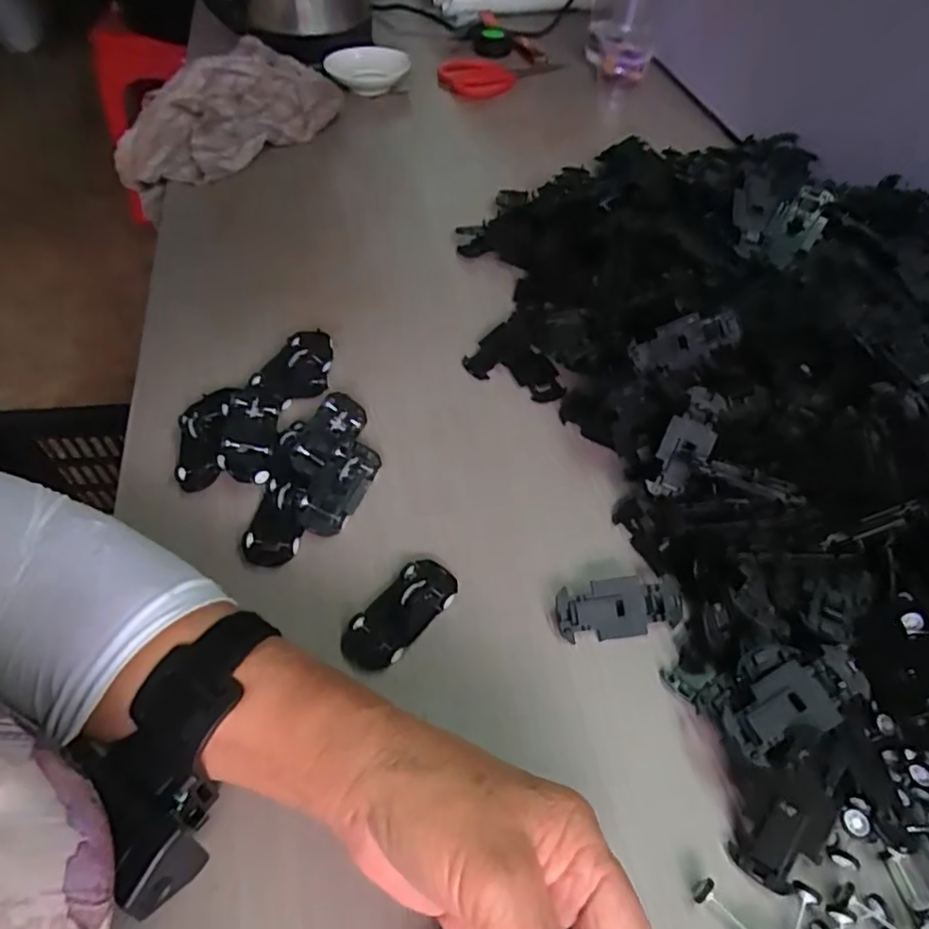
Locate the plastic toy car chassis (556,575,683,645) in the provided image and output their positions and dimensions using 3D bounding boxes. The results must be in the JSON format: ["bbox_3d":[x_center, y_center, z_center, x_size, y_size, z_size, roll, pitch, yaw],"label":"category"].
[{"bbox_3d":[0.080,0.074,0.328,0.065,0.012,0.028,-7,51,-6],"label":"plastic toy car chassis"}]

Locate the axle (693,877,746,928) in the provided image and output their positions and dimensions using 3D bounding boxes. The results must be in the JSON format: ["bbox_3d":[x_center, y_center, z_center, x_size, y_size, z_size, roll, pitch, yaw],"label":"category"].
[{"bbox_3d":[0.105,0.178,0.248,0.009,0.008,0.031,-36,59,-26],"label":"axle"}]

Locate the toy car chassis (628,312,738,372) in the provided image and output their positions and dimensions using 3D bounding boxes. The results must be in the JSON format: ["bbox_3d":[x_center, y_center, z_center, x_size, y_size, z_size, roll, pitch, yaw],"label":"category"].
[{"bbox_3d":[0.132,-0.073,0.383,0.062,0.029,0.004,-22,20,14],"label":"toy car chassis"}]

